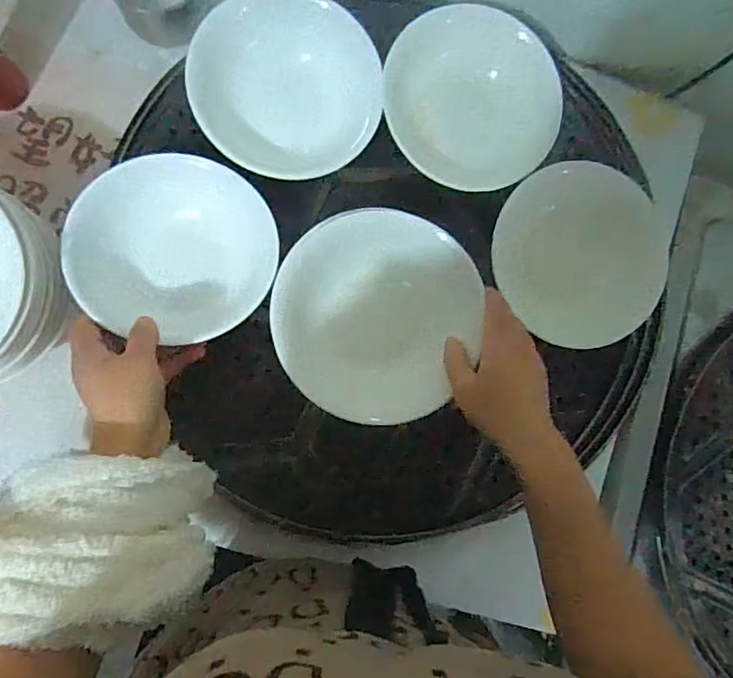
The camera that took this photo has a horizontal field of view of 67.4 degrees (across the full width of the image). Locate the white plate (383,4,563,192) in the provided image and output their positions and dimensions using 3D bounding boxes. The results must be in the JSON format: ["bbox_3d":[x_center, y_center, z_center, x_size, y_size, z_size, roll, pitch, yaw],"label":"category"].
[{"bbox_3d":[0.099,-0.224,0.520,0.169,0.043,0.161,19,84,-7],"label":"white plate"}]

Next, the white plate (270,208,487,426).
[{"bbox_3d":[0.008,-0.020,0.450,0.159,0.030,0.168,8,84,-8],"label":"white plate"}]

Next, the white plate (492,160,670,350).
[{"bbox_3d":[0.206,-0.082,0.522,0.153,0.032,0.169,-38,92,-9],"label":"white plate"}]

